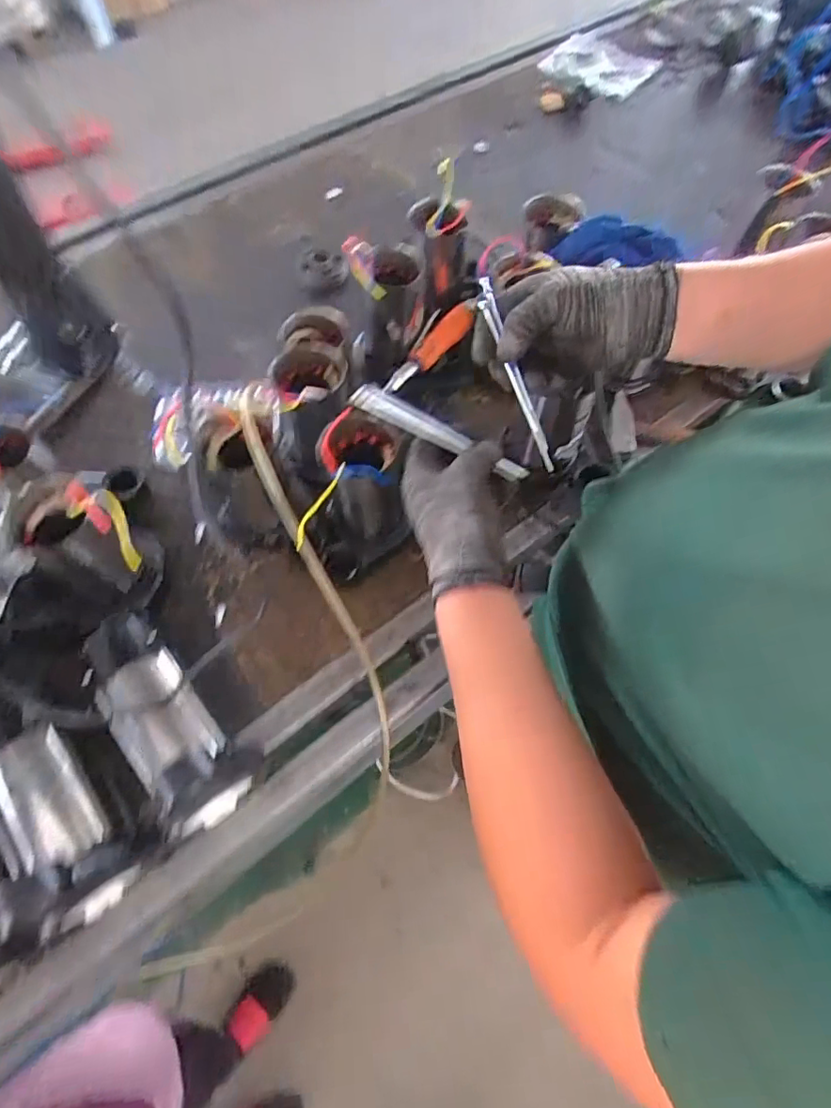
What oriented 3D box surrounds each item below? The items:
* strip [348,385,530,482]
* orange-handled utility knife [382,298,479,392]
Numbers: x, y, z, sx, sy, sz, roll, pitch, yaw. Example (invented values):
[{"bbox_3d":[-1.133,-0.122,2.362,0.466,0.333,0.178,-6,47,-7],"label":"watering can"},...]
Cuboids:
[{"bbox_3d":[0.020,-0.103,0.463,0.162,0.016,0.019,27,66,3],"label":"strip"},{"bbox_3d":[0.031,-0.321,0.849,0.034,0.054,0.215,39,69,17],"label":"orange-handled utility knife"}]

